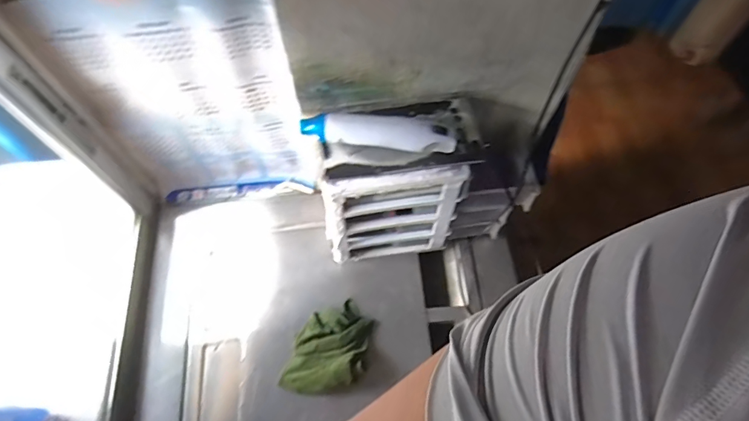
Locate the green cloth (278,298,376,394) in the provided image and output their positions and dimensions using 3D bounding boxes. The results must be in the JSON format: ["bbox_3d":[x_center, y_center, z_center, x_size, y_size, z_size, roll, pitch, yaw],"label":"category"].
[{"bbox_3d":[-0.072,0.232,0.750,0.127,0.042,0.175,18,65,10],"label":"green cloth"}]

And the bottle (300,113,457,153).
[{"bbox_3d":[0.005,-0.113,0.628,0.215,0.039,0.039,1,63,2],"label":"bottle"}]

